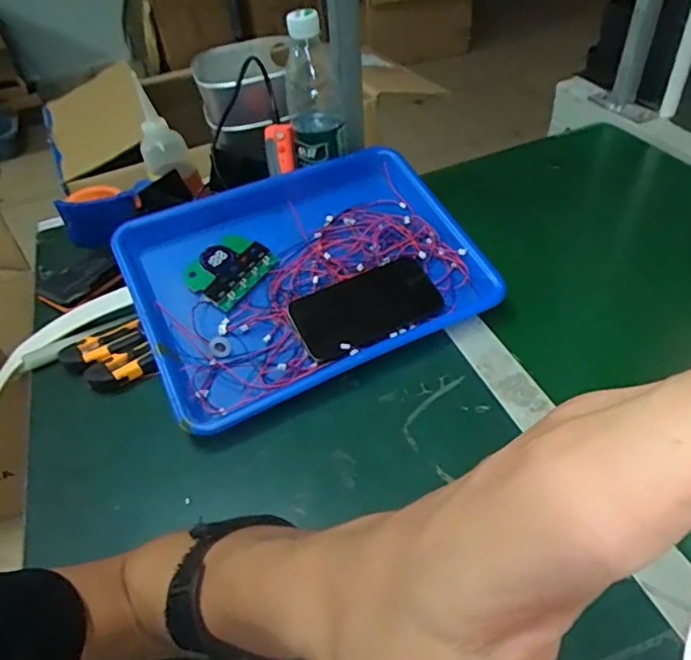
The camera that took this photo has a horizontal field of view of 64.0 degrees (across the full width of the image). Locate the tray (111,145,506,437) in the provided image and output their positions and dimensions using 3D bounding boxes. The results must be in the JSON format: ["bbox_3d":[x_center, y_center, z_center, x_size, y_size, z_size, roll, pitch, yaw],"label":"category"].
[{"bbox_3d":[-0.036,-0.060,0.570,0.343,0.044,0.247,-23,62,-15],"label":"tray"}]

